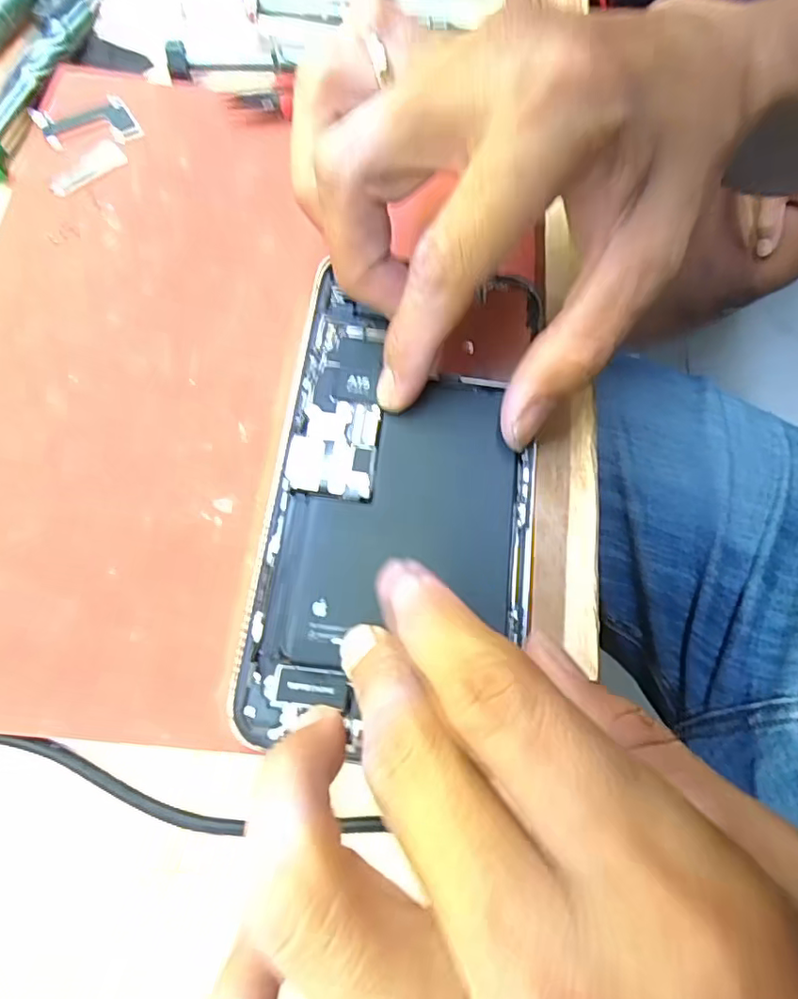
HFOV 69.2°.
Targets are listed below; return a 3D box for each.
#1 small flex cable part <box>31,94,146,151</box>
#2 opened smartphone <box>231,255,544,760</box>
[{"bbox_3d":[-0.121,-0.146,0.223,0.037,0.004,0.023,-16,71,-10],"label":"small flex cable part"},{"bbox_3d":[0.001,-0.003,0.174,0.078,0.008,0.142,8,69,0],"label":"opened smartphone"}]

